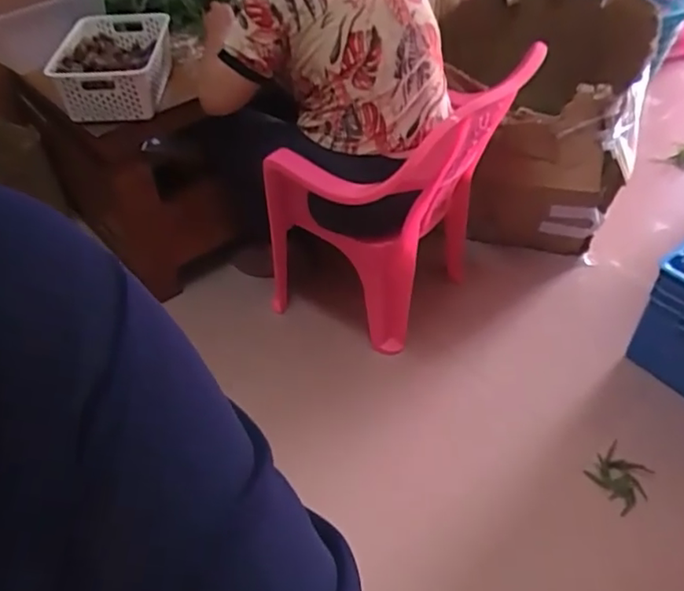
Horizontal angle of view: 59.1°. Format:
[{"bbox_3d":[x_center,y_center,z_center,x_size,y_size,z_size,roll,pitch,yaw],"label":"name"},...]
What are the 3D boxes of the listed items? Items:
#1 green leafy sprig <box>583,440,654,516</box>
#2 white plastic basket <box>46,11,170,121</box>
[{"bbox_3d":[0.597,0.387,1.289,0.122,0.014,0.115,-28,51,-23],"label":"green leafy sprig"},{"bbox_3d":[-0.479,-0.486,1.282,0.207,0.113,0.304,-8,46,-5],"label":"white plastic basket"}]

